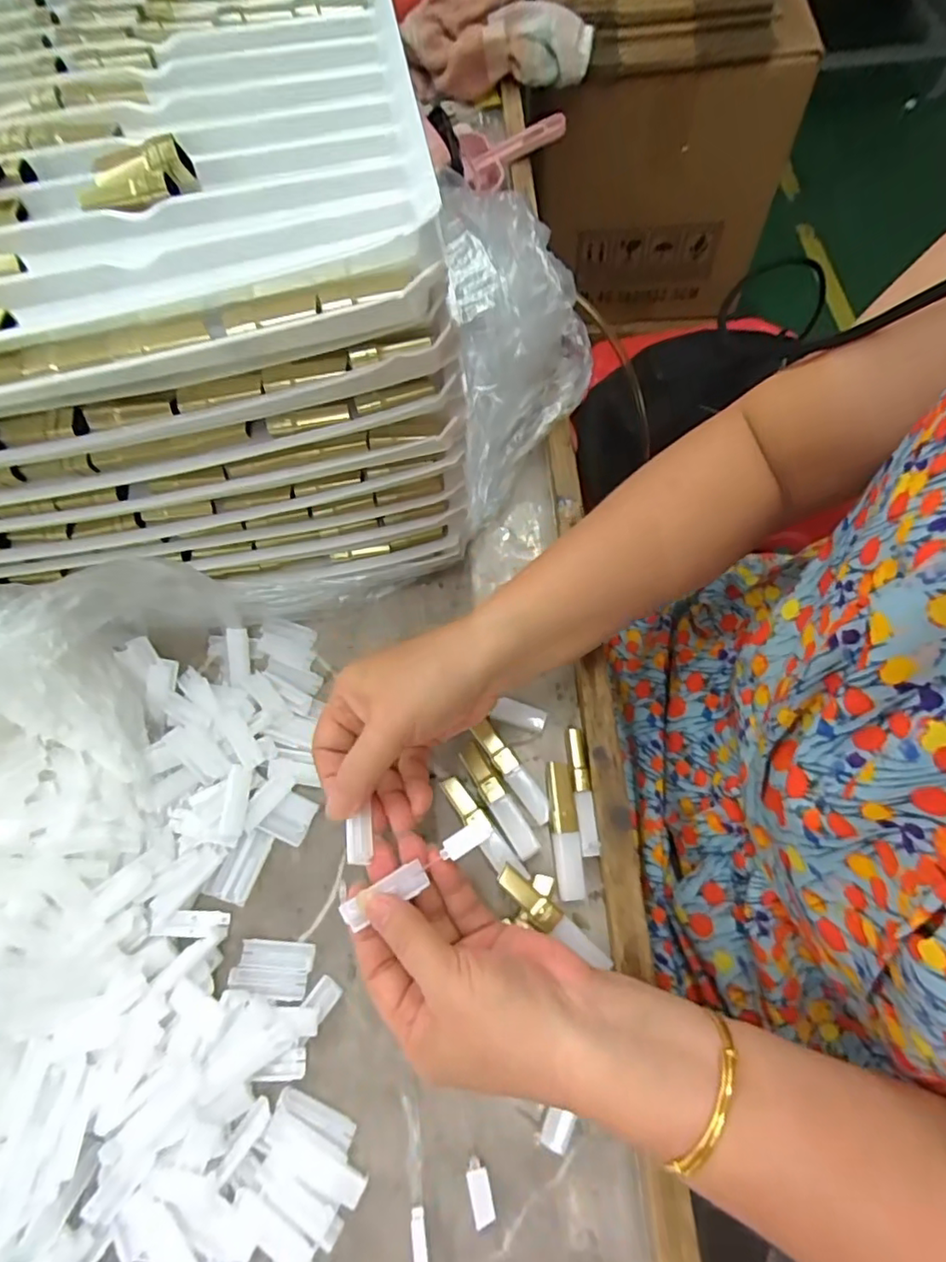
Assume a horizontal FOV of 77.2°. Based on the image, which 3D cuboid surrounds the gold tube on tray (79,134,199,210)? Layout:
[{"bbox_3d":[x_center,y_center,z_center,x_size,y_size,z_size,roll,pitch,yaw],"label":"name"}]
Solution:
[{"bbox_3d":[-0.146,-0.193,0.253,0.048,0.017,0.019,-13,65,-2],"label":"gold tube on tray"}]

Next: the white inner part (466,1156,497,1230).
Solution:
[{"bbox_3d":[0.004,0.272,0.288,0.010,0.005,0.025,-14,65,-3],"label":"white inner part"}]

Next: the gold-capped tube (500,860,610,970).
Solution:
[{"bbox_3d":[0.043,0.155,0.318,0.072,0.009,0.013,38,73,18],"label":"gold-capped tube"}]

